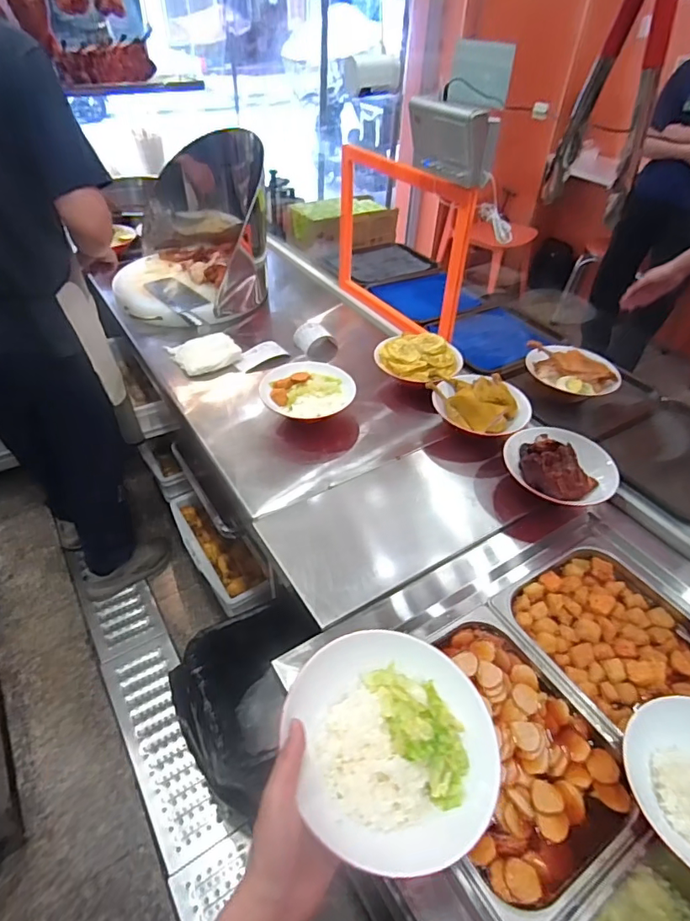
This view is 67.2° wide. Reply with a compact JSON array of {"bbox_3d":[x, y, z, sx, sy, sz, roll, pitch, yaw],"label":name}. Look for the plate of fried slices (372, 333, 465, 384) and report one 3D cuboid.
[{"bbox_3d":[0.168,-0.231,1.182,0.185,0.057,0.155,33,51,28],"label":"plate of fried slices"}]

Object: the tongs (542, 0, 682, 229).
[{"bbox_3d":[0.241,-0.338,0.447,0.028,0.222,0.085,-22,48,-25],"label":"tongs"}]

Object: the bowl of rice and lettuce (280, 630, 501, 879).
[{"bbox_3d":[0.044,0.250,0.472,0.179,0.051,0.190,2,43,-1],"label":"bowl of rice and lettuce"}]

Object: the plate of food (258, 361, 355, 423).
[{"bbox_3d":[-0.080,-0.141,1.103,0.197,0.068,0.157,5,43,3],"label":"plate of food"}]

